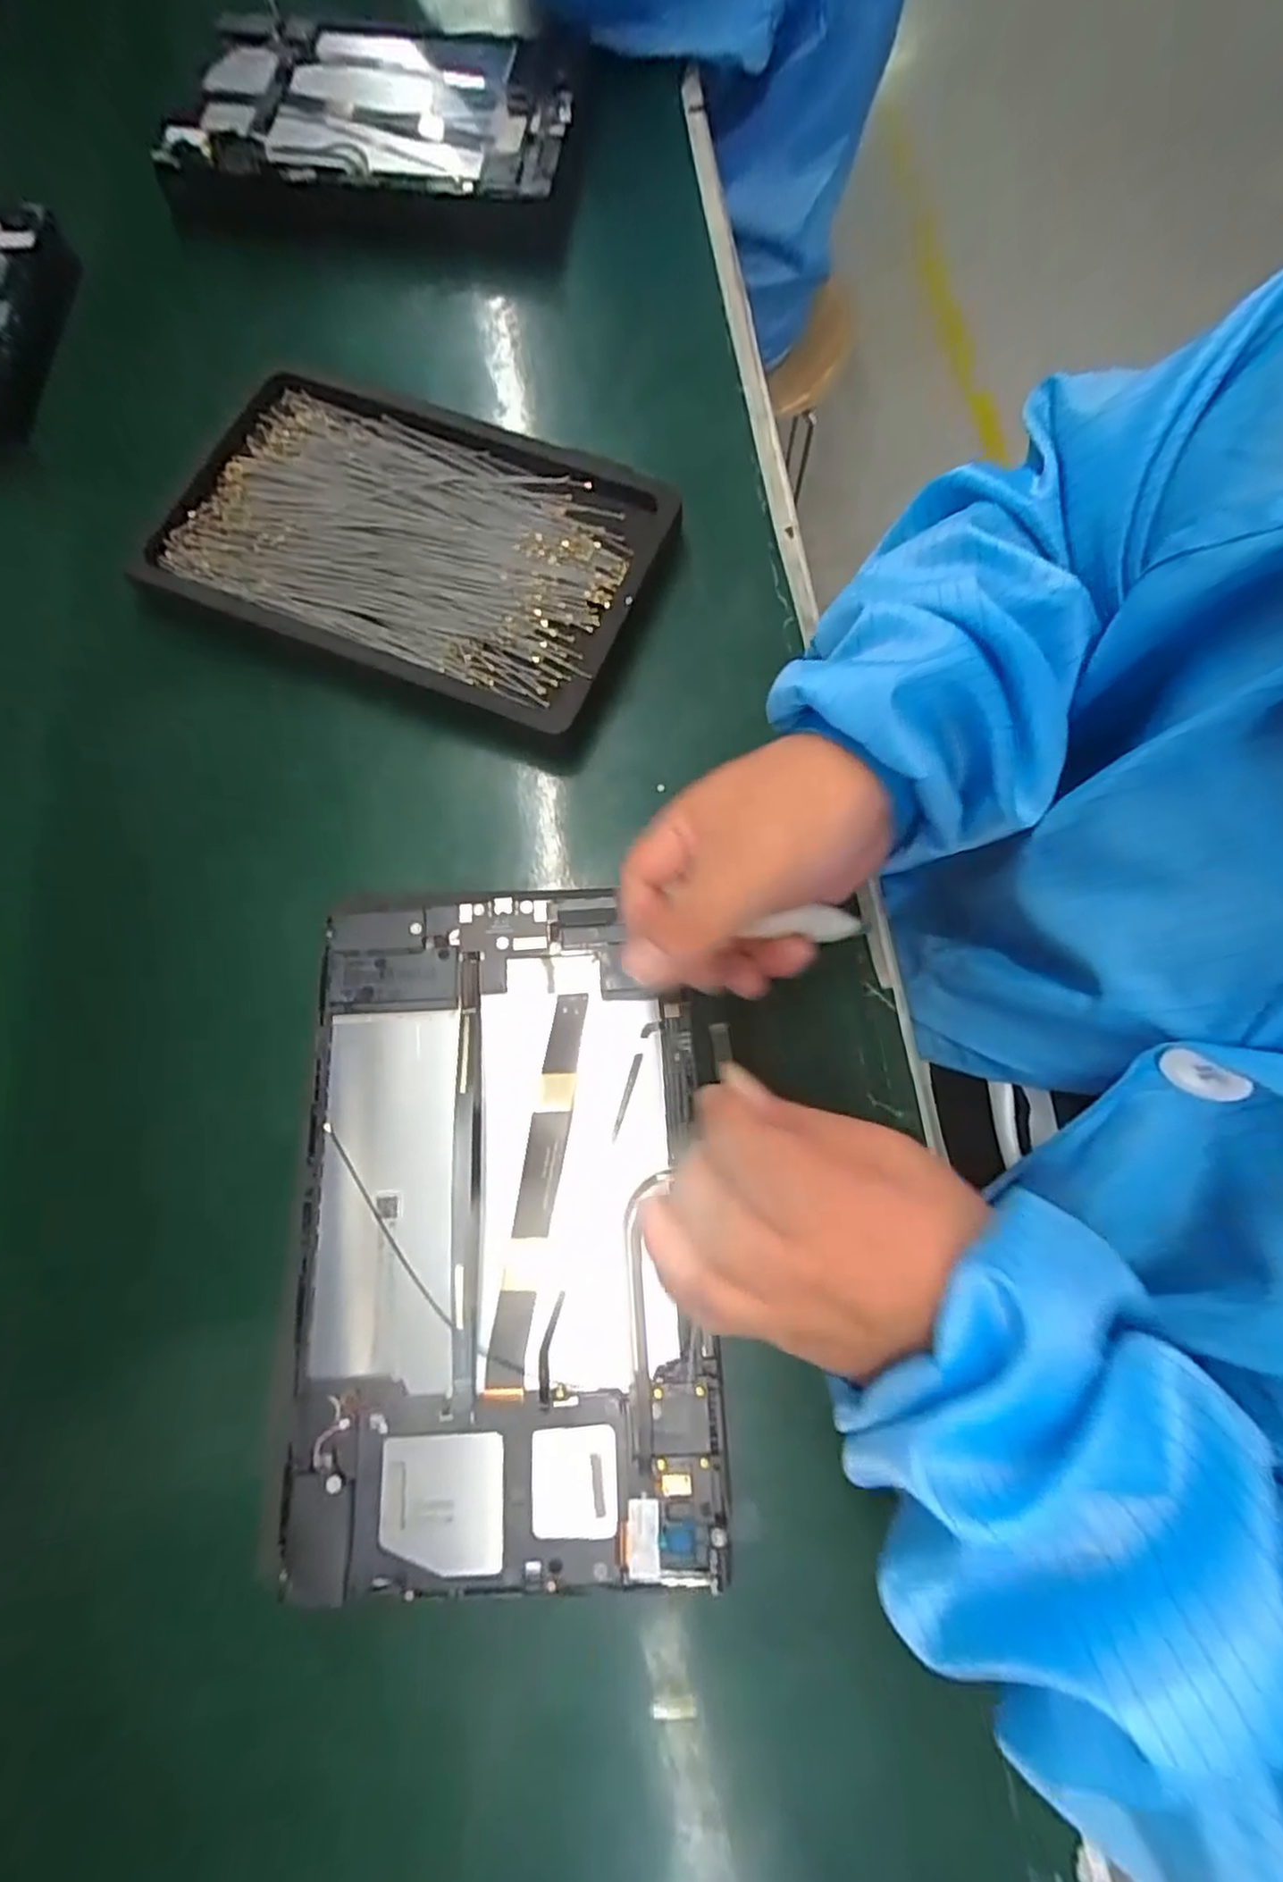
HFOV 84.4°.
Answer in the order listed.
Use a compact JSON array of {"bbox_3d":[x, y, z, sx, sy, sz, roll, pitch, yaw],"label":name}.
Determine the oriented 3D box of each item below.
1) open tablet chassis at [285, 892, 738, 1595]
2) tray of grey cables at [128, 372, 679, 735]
[{"bbox_3d":[-0.052,0.097,0.265,0.145,0.010,0.239,-4,74,0],"label":"open tablet chassis"},{"bbox_3d":[-0.117,-0.203,0.365,0.239,0.023,0.152,21,76,7],"label":"tray of grey cables"}]

